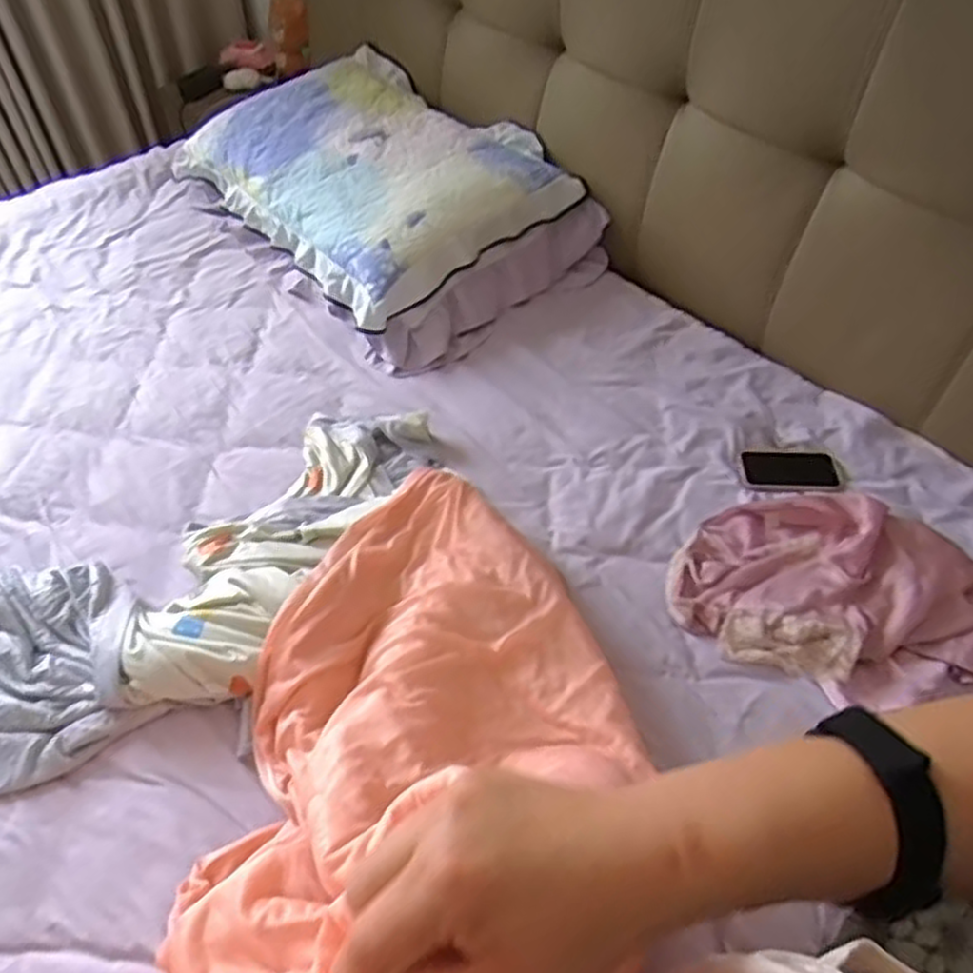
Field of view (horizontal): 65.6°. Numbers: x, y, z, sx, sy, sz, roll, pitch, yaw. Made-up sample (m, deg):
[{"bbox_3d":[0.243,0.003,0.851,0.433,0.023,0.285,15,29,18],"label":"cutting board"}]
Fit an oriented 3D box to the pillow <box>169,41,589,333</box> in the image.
[{"bbox_3d":[-0.234,-0.626,1.498,0.477,0.155,0.718,-32,57,-24],"label":"pillow"}]

